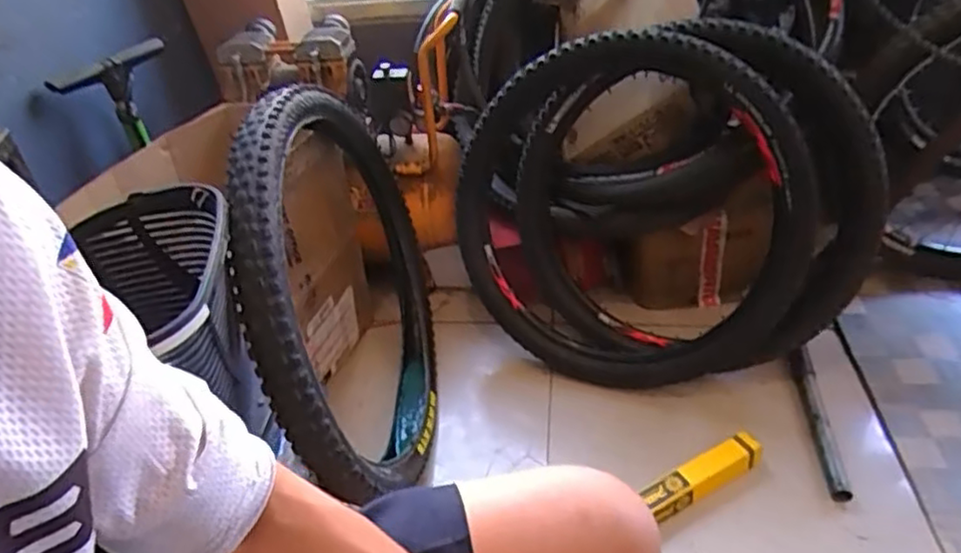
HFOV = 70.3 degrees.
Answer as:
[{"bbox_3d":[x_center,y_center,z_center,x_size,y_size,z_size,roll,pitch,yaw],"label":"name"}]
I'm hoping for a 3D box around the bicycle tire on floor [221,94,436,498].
[{"bbox_3d":[-0.204,0.003,1.157,0.066,0.656,0.736,-13,31,11],"label":"bicycle tire on floor"}]

